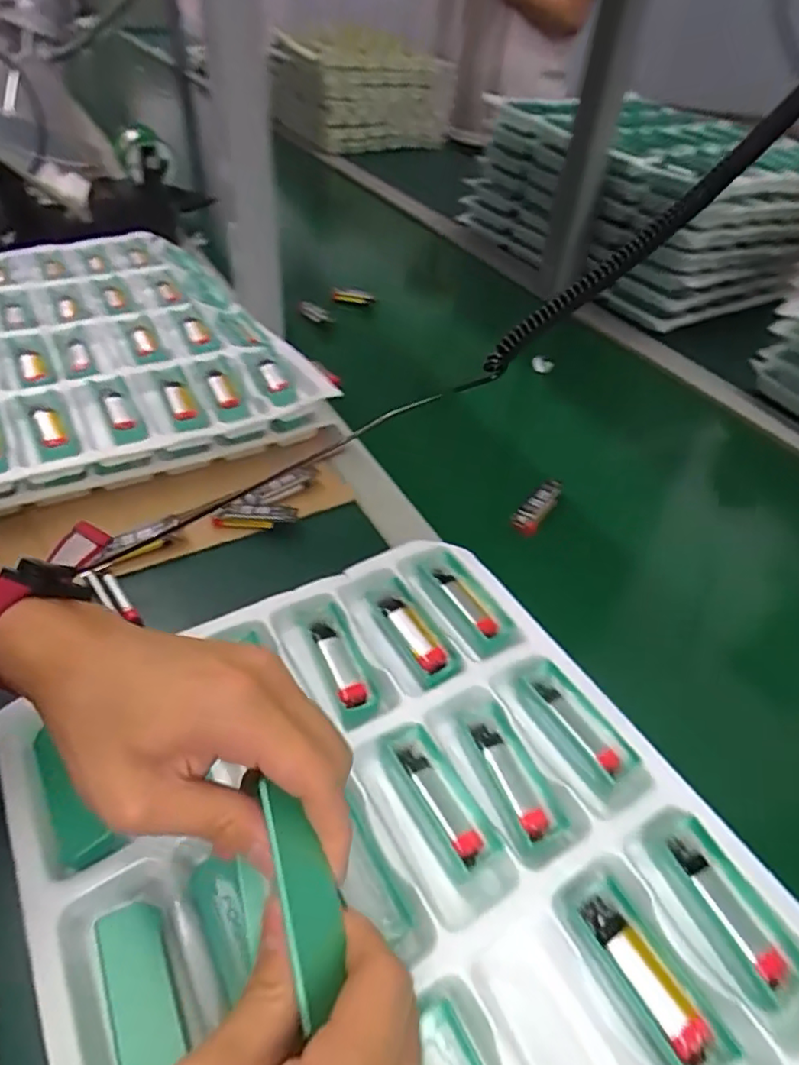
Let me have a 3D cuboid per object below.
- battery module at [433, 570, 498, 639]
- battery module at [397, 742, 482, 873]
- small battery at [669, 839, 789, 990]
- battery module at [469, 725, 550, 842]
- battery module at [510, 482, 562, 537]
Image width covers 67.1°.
[{"bbox_3d":[0.047,0.050,0.430,0.017,0.009,0.066,-24,51,-25],"label":"battery module"},{"bbox_3d":[0.021,0.144,0.327,0.015,0.011,0.070,-22,51,-24],"label":"battery module"},{"bbox_3d":[0.162,0.187,0.300,0.014,0.014,0.067,-19,49,-22],"label":"small battery"},{"bbox_3d":[0.062,0.138,0.340,0.016,0.009,0.068,-16,48,-20],"label":"battery module"},{"bbox_3d":[0.124,-0.022,0.531,0.021,0.019,0.059,33,52,26],"label":"battery module"}]

